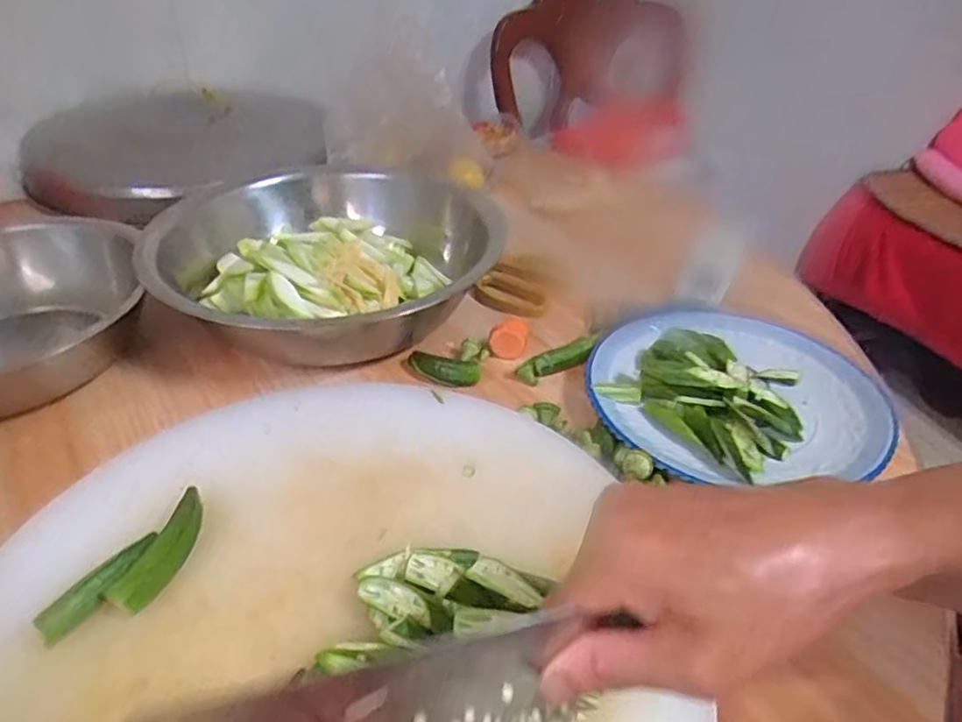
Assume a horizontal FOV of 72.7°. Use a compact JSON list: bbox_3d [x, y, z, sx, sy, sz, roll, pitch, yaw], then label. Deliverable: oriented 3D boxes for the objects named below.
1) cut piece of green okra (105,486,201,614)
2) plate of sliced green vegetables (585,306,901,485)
[{"bbox_3d":[-0.190,0.113,0.399,0.021,0.016,0.085,7,39,9],"label":"cut piece of green okra"},{"bbox_3d":[0.211,0.015,0.555,0.235,0.031,0.209,-3,38,-3],"label":"plate of sliced green vegetables"}]

